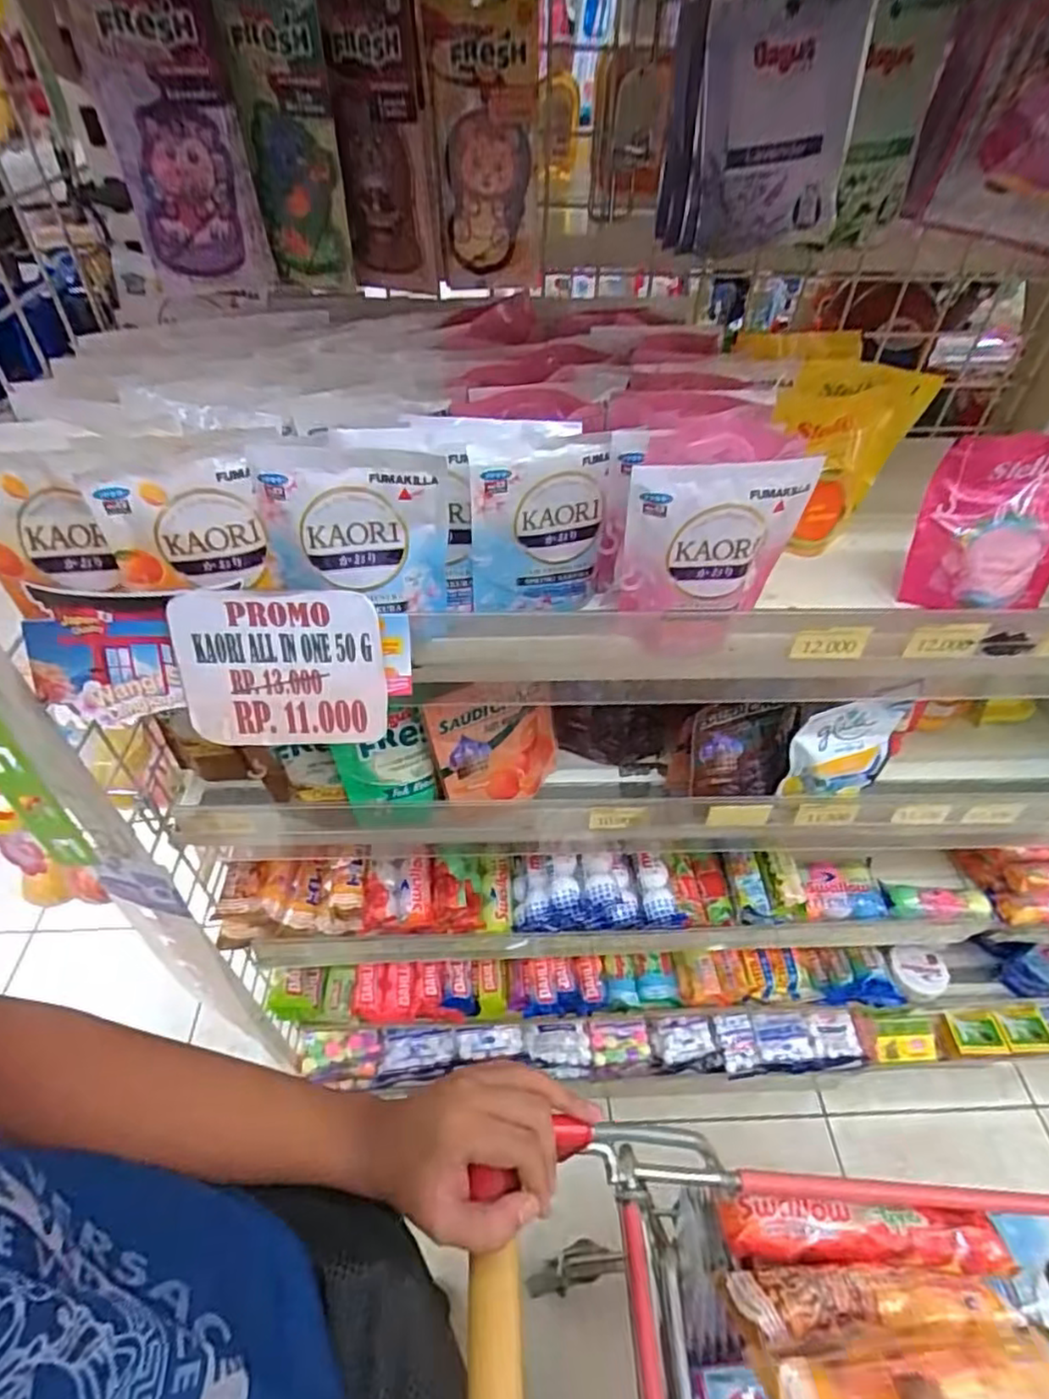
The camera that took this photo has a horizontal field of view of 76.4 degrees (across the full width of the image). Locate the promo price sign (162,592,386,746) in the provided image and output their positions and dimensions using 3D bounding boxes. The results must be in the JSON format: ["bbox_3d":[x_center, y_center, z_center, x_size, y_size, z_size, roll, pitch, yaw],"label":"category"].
[{"bbox_3d":[-0.158,-0.018,0.434,0.130,0.107,0.008,0,26,-2],"label":"promo price sign"}]

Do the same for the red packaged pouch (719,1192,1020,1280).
[{"bbox_3d":[0.242,0.381,0.474,0.201,0.023,0.036,3,46,1],"label":"red packaged pouch"}]

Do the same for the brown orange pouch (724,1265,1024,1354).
[{"bbox_3d":[0.233,0.400,0.441,0.192,0.044,0.038,0,46,-2],"label":"brown orange pouch"}]

